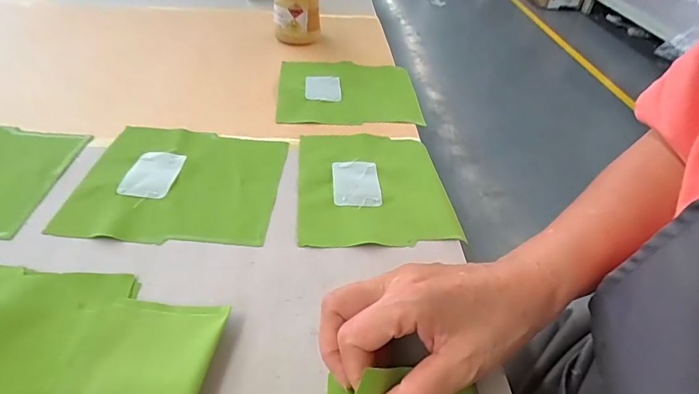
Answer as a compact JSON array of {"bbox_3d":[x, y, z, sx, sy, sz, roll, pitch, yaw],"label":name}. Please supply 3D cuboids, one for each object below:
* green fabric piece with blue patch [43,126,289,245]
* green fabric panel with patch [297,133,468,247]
[{"bbox_3d":[-0.146,-0.015,0.388,0.160,0.004,0.142,5,41,-1],"label":"green fabric piece with blue patch"},{"bbox_3d":[0.021,-0.013,0.399,0.131,0.006,0.144,0,43,-6],"label":"green fabric panel with patch"}]

